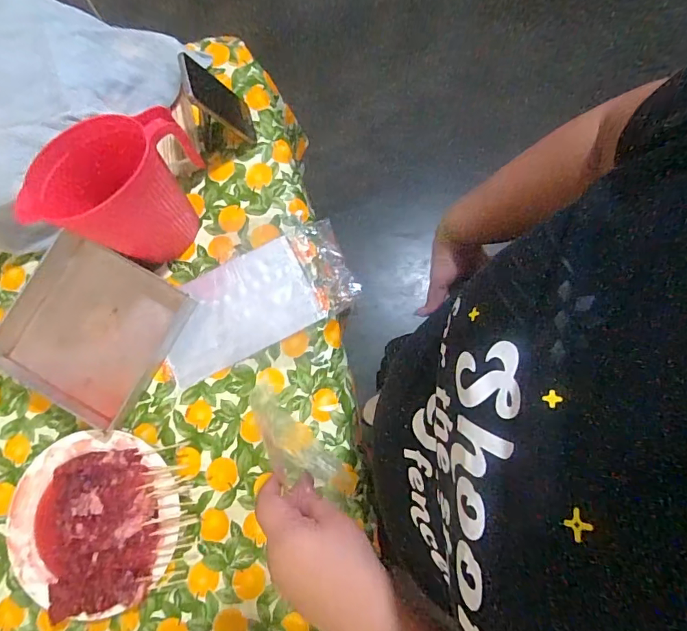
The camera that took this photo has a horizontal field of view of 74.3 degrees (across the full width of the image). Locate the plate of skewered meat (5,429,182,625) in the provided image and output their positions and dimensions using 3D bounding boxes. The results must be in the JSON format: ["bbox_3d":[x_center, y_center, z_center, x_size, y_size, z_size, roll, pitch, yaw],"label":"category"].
[{"bbox_3d":[-0.362,0.297,0.655,0.244,0.046,0.242,0,79,1],"label":"plate of skewered meat"}]

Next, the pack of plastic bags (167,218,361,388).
[{"bbox_3d":[-0.143,-0.027,0.726,0.316,0.015,0.155,-25,79,-4],"label":"pack of plastic bags"}]

